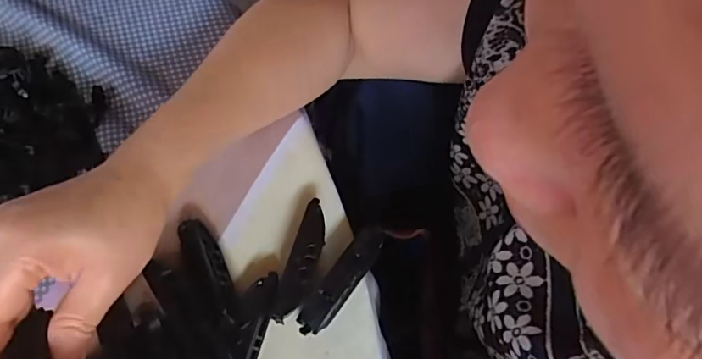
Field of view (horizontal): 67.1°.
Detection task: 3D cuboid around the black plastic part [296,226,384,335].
[{"bbox_3d":[-0.006,0.062,0.336,0.020,0.019,0.079,30,70,16],"label":"black plastic part"}]

